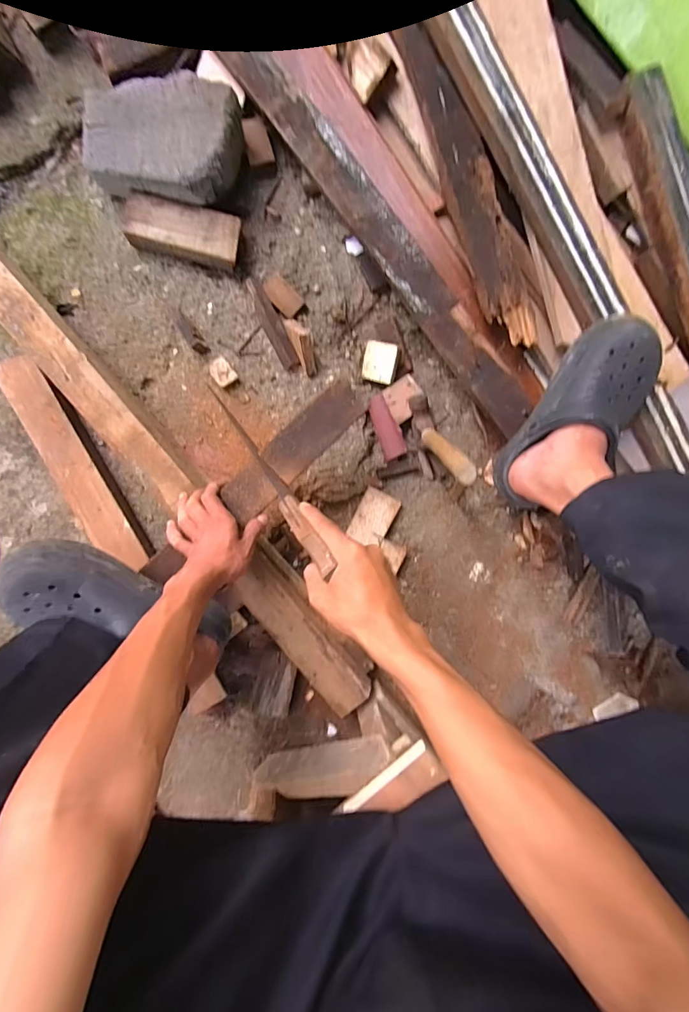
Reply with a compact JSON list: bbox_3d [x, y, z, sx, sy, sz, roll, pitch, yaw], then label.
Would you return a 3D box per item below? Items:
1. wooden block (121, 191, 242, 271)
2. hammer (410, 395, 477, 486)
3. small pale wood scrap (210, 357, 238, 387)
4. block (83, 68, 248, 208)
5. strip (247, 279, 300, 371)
[{"bbox_3d":[-0.232,-0.392,0.637,0.154,0.046,0.070,8,92,-6],"label":"wooden block"},{"bbox_3d":[0.132,-0.091,0.609,0.030,0.215,0.063,-7,125,-6],"label":"hammer"},{"bbox_3d":[-0.183,-0.200,0.656,0.031,0.023,0.041,-38,96,-3],"label":"small pale wood scrap"},{"bbox_3d":[-0.245,-0.488,0.587,0.203,0.071,0.123,3,93,-6],"label":"block"},{"bbox_3d":[-0.109,-0.275,0.660,0.029,0.018,0.143,-28,95,-4],"label":"strip"}]

